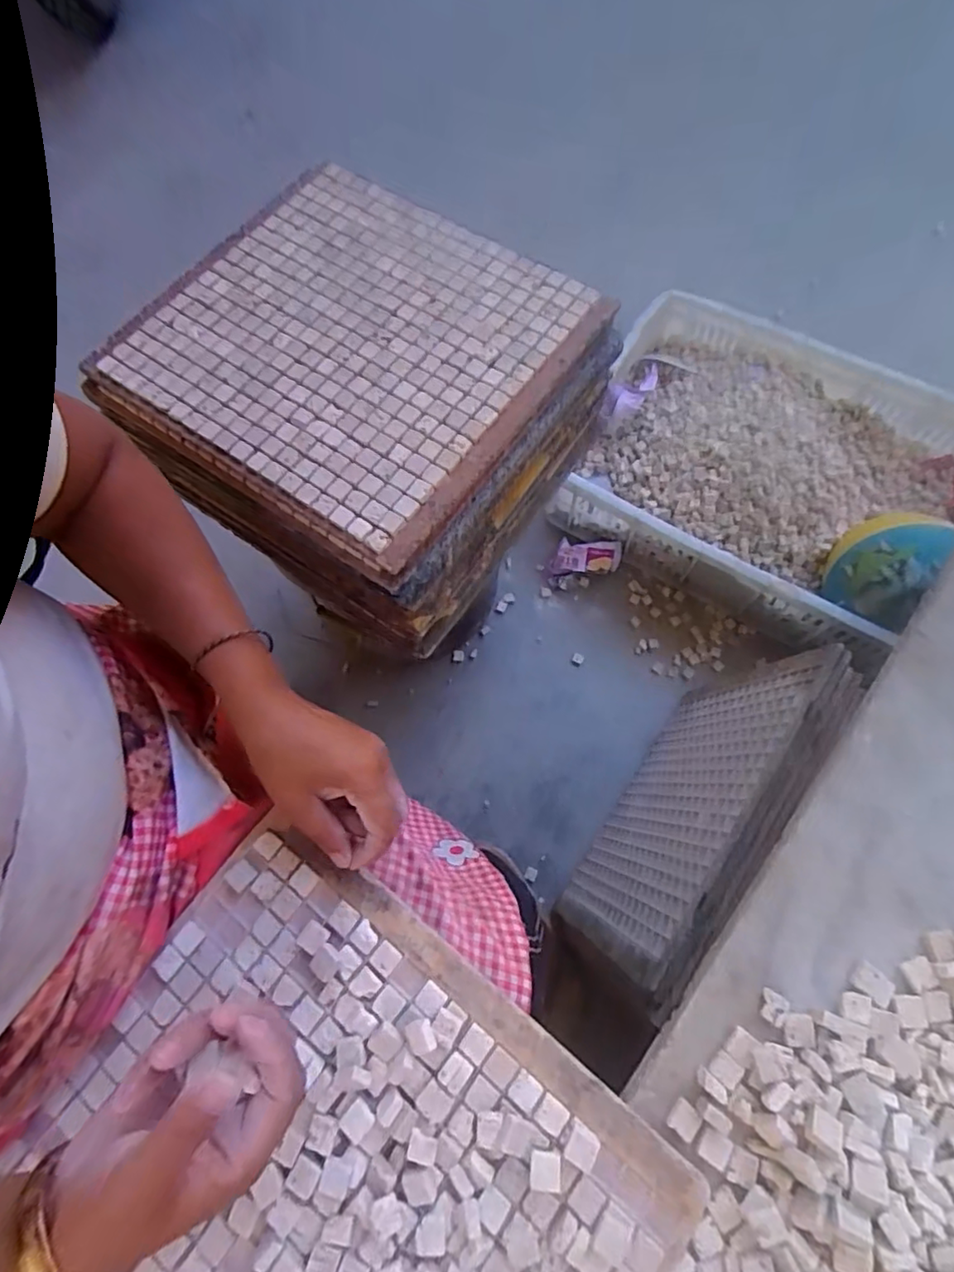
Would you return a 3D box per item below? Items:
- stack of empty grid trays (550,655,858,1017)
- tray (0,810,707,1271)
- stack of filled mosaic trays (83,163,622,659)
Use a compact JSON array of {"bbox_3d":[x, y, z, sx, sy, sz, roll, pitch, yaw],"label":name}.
[{"bbox_3d":[0.235,0.188,0.672,0.076,0.352,0.389,37,74,12],"label":"stack of empty grid trays"},{"bbox_3d":[-0.110,0.327,0.303,0.309,0.031,0.344,37,73,12],"label":"tray"},{"bbox_3d":[-0.098,-0.217,0.553,0.342,0.141,0.315,32,75,12],"label":"stack of filled mosaic trays"}]

